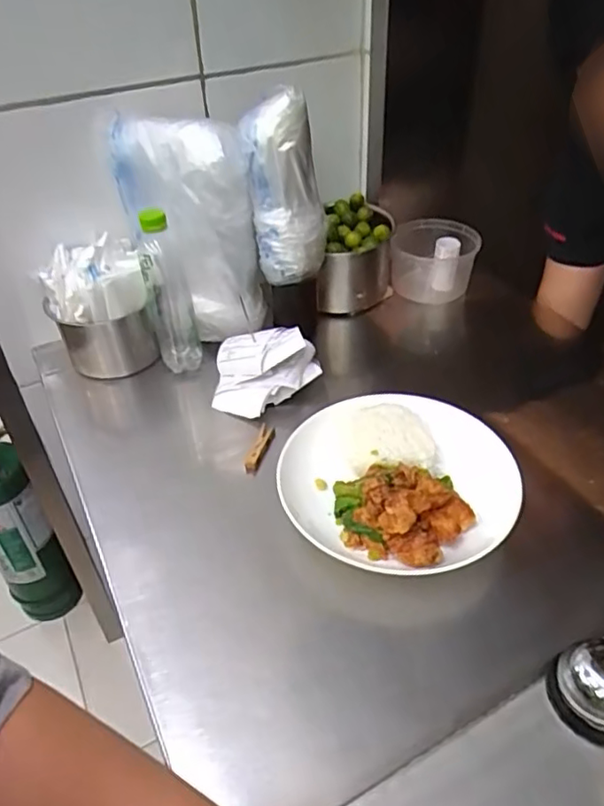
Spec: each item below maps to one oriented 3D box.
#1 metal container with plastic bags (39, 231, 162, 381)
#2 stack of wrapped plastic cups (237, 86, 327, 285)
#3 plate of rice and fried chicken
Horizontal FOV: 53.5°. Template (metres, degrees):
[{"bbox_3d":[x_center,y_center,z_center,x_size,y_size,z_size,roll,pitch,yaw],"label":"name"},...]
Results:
[{"bbox_3d":[-0.285,-0.126,0.852,0.129,0.169,0.112,-20,44,-18],"label":"metal container with plastic bags"},{"bbox_3d":[-0.022,-0.283,0.809,0.097,0.230,0.071,-6,41,-3],"label":"stack of wrapped plastic cups"},{"bbox_3d":[0.105,0.076,0.668,0.249,0.064,0.236,-3,39,3],"label":"plate of rice and fried chicken"}]

